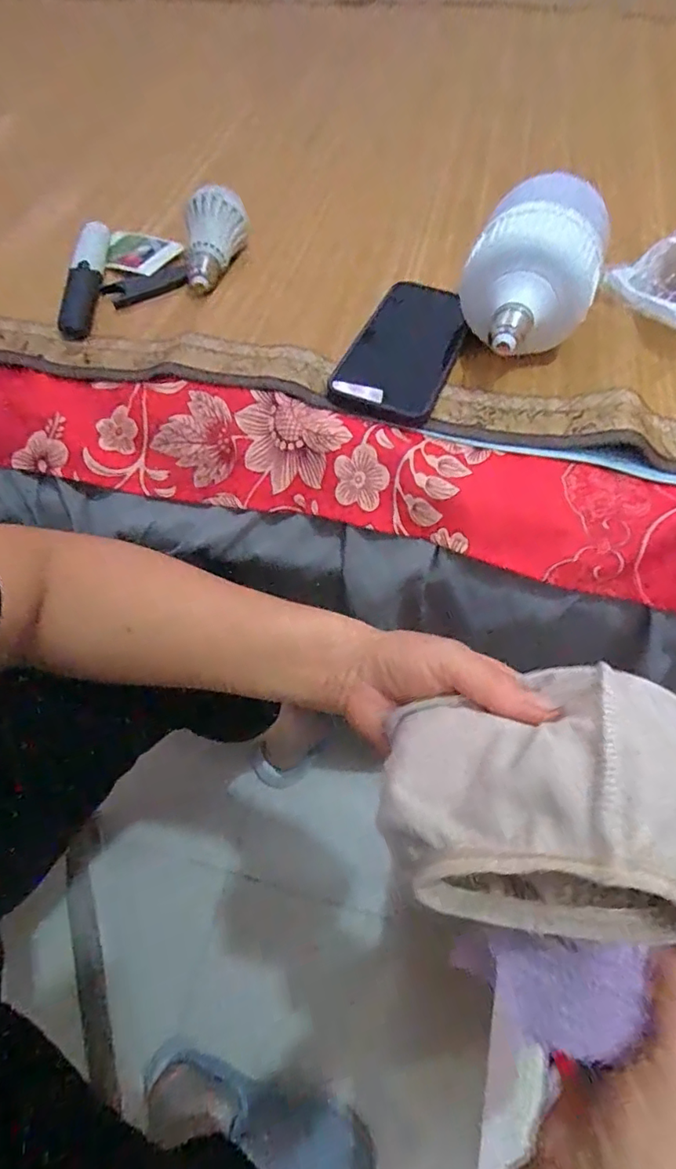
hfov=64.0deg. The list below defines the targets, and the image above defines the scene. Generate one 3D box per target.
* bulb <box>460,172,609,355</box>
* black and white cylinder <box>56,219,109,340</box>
[{"bbox_3d":[0.138,-0.221,0.391,0.092,0.091,0.136,23,63,13],"label":"bulb"},{"bbox_3d":[-0.225,-0.276,0.481,0.028,0.017,0.157,-4,61,-1],"label":"black and white cylinder"}]

